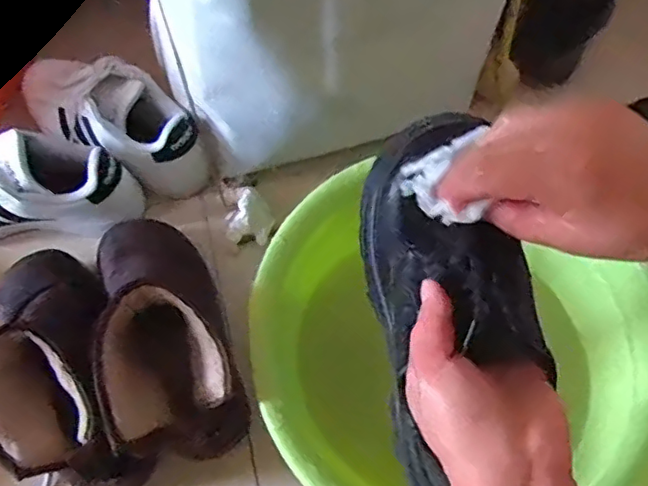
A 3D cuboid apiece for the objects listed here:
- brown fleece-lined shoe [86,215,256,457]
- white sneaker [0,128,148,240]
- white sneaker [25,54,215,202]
[{"bbox_3d":[-0.150,0.070,0.556,0.102,0.182,0.242,-17,64,-10],"label":"brown fleece-lined shoe"},{"bbox_3d":[-0.356,-0.071,0.656,0.276,0.094,0.117,-8,63,-6],"label":"white sneaker"},{"bbox_3d":[-0.250,-0.154,0.703,0.262,0.082,0.092,27,65,12],"label":"white sneaker"}]

